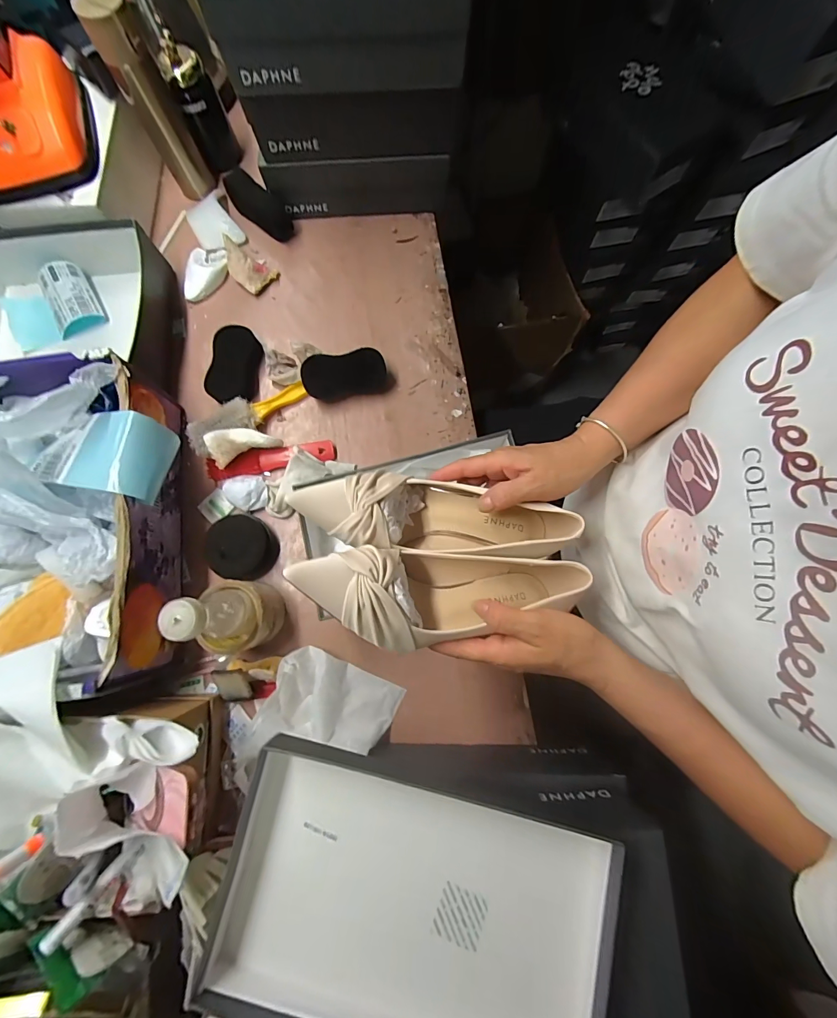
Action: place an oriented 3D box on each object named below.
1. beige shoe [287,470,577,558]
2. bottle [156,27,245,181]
[{"bbox_3d":[0.024,0.006,0.359,0.253,0.065,0.068,7,78,-12],"label":"beige shoe"},{"bbox_3d":[-0.350,-0.648,0.650,0.065,0.156,0.053,-23,79,-4],"label":"bottle"}]

